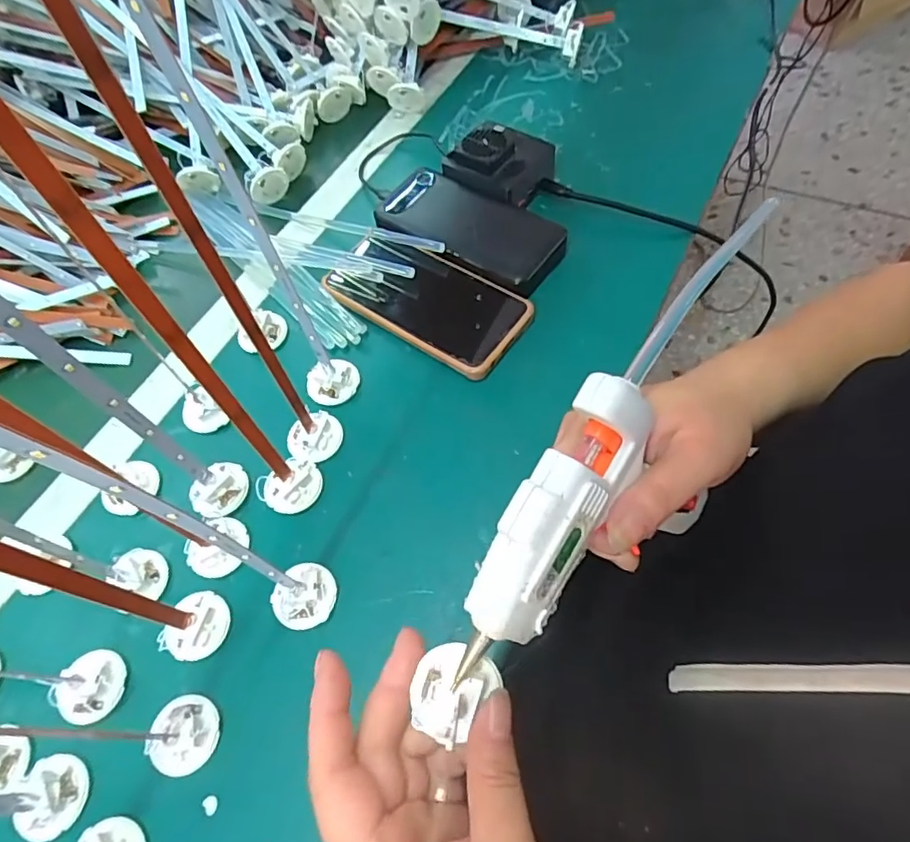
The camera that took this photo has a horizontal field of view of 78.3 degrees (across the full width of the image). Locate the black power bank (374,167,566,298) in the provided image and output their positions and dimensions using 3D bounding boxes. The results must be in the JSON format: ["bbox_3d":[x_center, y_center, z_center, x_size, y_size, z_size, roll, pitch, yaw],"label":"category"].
[{"bbox_3d":[0.010,-0.164,0.474,0.164,0.027,0.075,28,67,20],"label":"black power bank"}]

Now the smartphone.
[{"bbox_3d":[-0.022,-0.098,0.442,0.158,0.017,0.079,29,67,20],"label":"smartphone"}]

